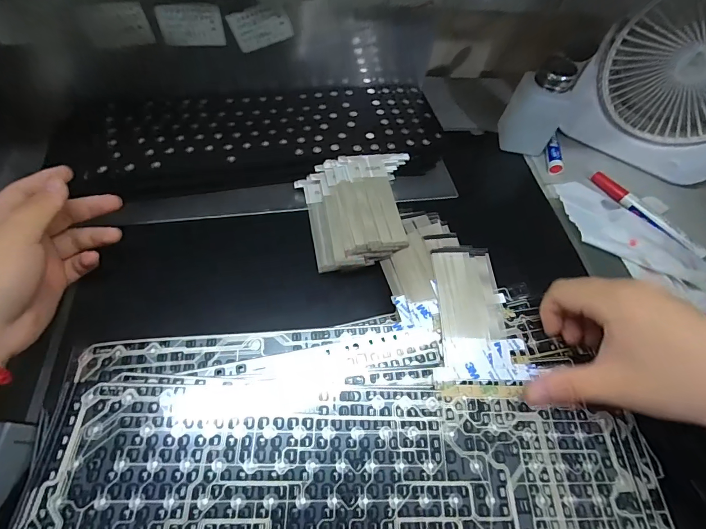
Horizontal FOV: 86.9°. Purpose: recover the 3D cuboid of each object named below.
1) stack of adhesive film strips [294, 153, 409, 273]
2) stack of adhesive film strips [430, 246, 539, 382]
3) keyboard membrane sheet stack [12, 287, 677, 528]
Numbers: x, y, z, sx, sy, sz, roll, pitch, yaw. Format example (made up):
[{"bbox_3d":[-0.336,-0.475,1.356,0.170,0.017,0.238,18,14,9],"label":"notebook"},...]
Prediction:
[{"bbox_3d":[0.011,-0.054,0.370,0.112,0.031,0.121,-11,59,-14],"label":"stack of adhesive film strips"},{"bbox_3d":[0.100,0.035,0.299,0.064,0.008,0.113,3,57,-5],"label":"stack of adhesive film strips"},{"bbox_3d":[0.007,0.117,0.248,0.383,0.014,0.182,3,57,-4],"label":"keyboard membrane sheet stack"}]

